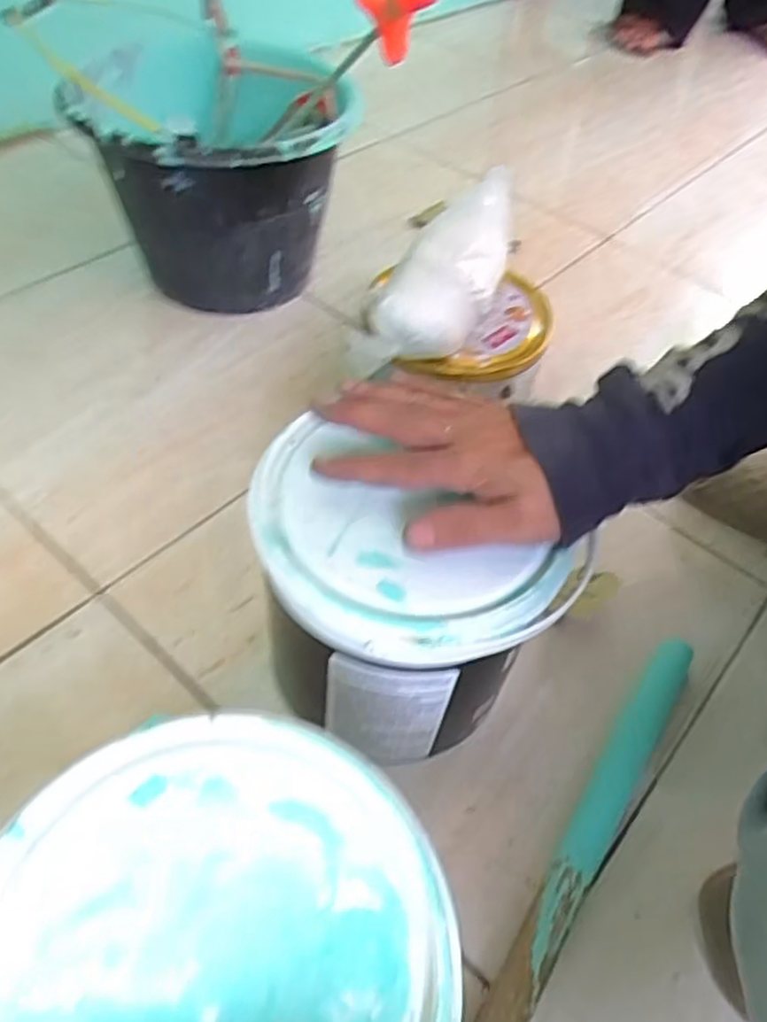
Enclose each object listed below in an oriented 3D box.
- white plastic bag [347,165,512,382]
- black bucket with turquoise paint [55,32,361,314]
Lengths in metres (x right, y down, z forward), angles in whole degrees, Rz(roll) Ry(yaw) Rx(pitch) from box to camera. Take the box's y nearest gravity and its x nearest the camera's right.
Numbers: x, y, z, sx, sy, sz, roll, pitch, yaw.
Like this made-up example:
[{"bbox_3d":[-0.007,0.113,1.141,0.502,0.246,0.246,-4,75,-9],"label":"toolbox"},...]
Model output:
[{"bbox_3d":[0.060,-0.214,0.646,0.081,0.064,0.244,27,68,15],"label":"white plastic bag"},{"bbox_3d":[-0.179,-0.344,0.741,0.238,0.201,0.260,3,51,-3],"label":"black bucket with turquoise paint"}]

